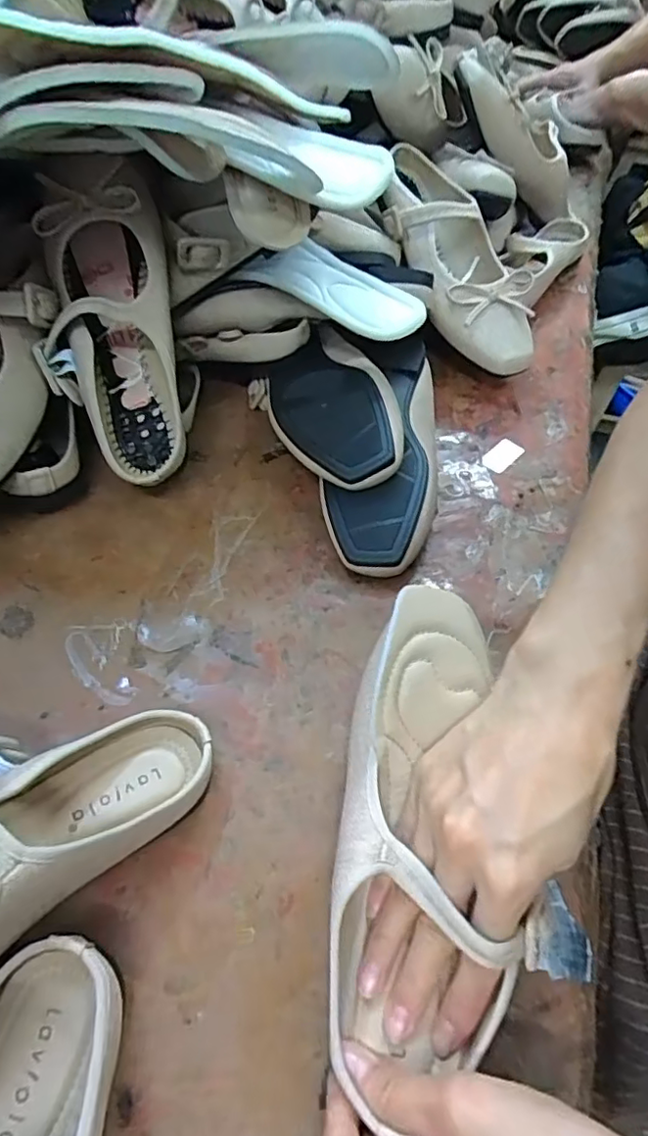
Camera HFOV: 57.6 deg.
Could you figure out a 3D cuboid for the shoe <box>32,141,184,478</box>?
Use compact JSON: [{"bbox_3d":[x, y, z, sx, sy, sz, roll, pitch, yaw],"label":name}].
[{"bbox_3d":[-0.147,-0.161,0.409,0.089,0.068,0.203,-10,98,-10],"label":"shoe"}]

